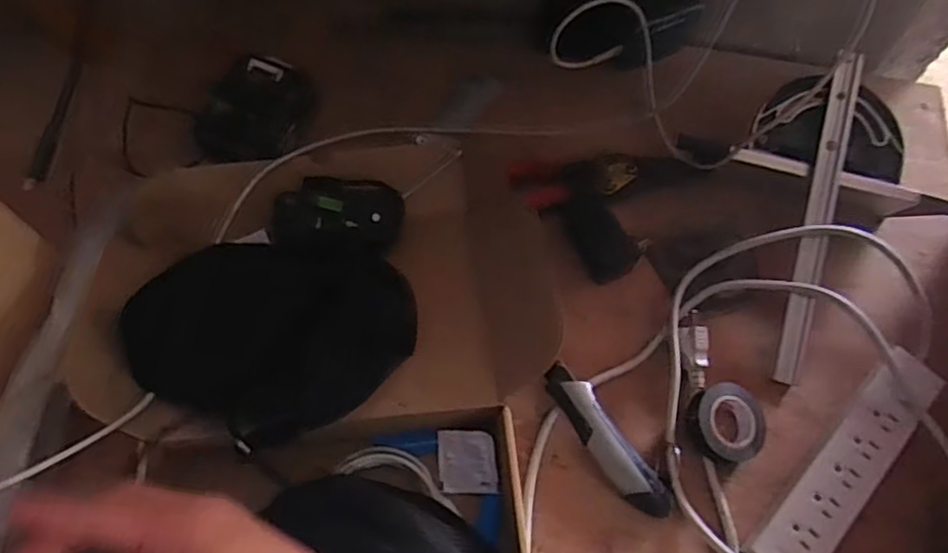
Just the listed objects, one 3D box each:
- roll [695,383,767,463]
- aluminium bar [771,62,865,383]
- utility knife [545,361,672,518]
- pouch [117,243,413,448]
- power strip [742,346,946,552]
[{"bbox_3d":[0.213,0.119,0.557,0.057,0.017,0.066,22,67,6],"label":"roll"},{"bbox_3d":[0.314,-0.058,0.613,0.026,0.012,0.311,15,82,3],"label":"aluminium bar"},{"bbox_3d":[0.108,0.133,0.553,0.033,0.019,0.139,-30,71,-15],"label":"utility knife"},{"bbox_3d":[-0.145,0.051,0.492,0.195,0.071,0.136,5,66,-1],"label":"pouch"},{"bbox_3d":[0.303,0.154,0.549,0.046,0.030,0.225,42,71,14],"label":"power strip"}]

